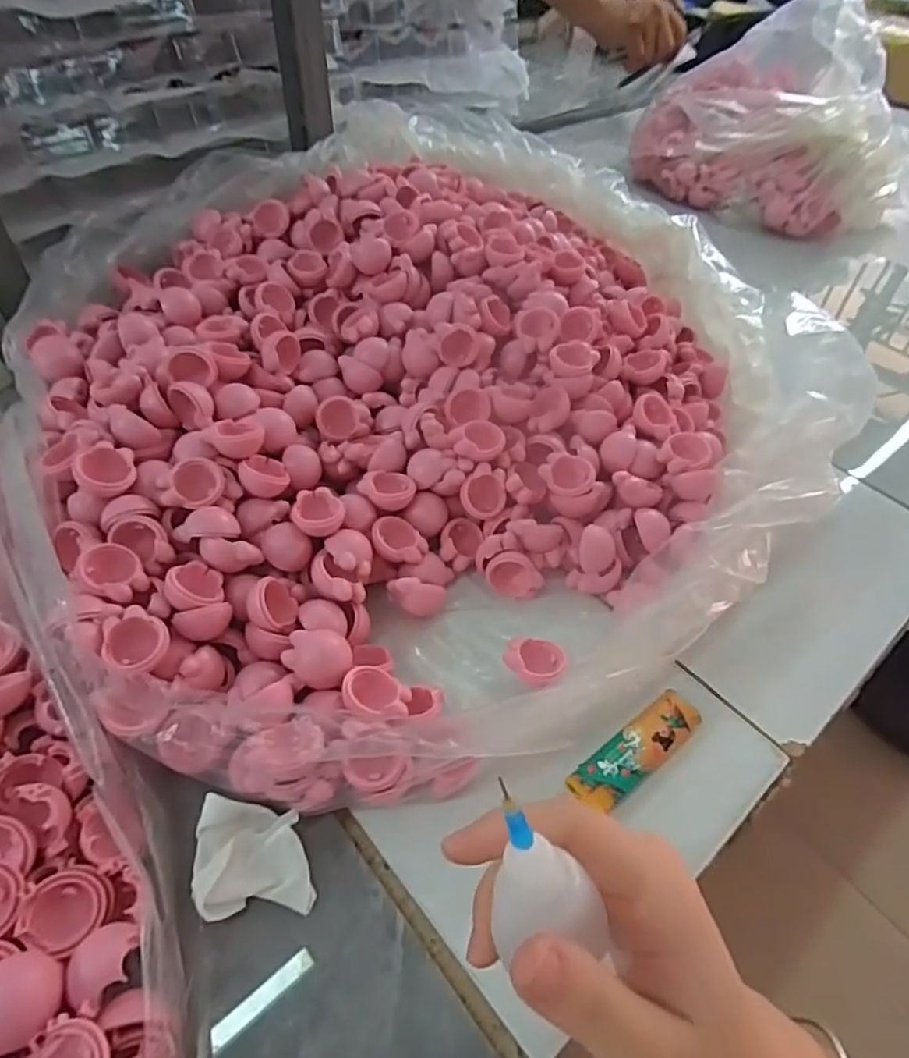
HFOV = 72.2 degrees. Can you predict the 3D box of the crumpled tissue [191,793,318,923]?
[{"bbox_3d":[-0.089,0.144,0.275,0.048,0.020,0.044,-5,50,-7],"label":"crumpled tissue"}]

